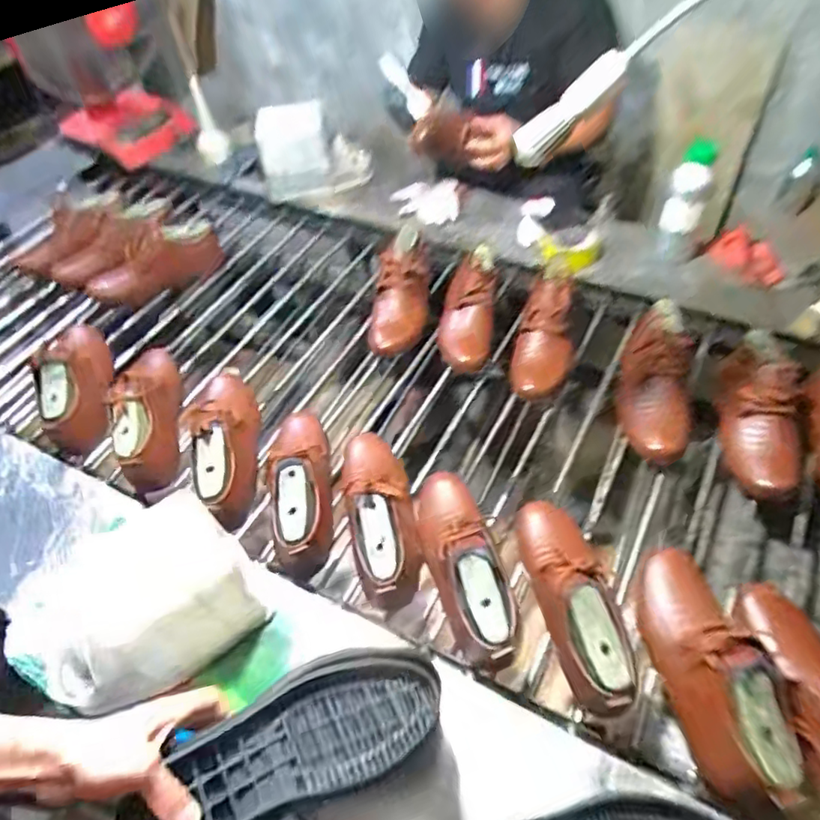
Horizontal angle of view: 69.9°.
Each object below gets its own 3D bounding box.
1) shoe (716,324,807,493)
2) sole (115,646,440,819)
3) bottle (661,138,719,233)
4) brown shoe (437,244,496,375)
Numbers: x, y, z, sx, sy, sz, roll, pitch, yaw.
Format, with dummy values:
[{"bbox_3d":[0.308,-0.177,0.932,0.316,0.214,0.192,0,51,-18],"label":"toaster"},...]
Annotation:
[{"bbox_3d":[0.543,0.002,0.915,0.112,0.123,0.257,-2,86,3],"label":"shoe"},{"bbox_3d":[-0.107,0.307,0.535,0.293,0.036,0.115,-18,50,-26],"label":"sole"},{"bbox_3d":[0.502,-0.396,1.053,0.065,0.162,0.055,19,55,19],"label":"bottle"},{"bbox_3d":[0.105,-0.190,1.086,0.098,0.156,0.240,3,51,7],"label":"brown shoe"}]

